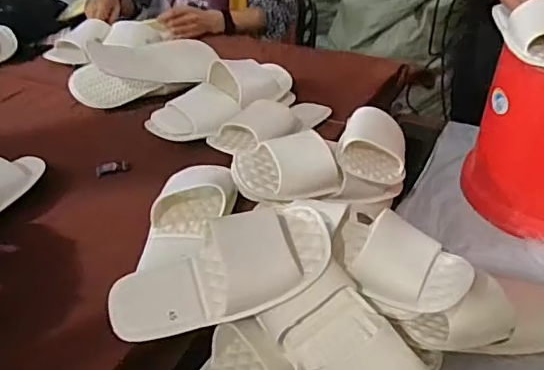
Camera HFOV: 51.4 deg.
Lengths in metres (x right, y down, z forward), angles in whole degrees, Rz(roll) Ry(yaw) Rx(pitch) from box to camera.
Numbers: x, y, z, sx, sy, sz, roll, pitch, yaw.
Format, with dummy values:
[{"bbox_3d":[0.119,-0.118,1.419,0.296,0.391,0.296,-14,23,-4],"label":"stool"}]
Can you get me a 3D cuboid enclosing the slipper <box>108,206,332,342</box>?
[{"bbox_3d":[-0.055,0.078,0.578,0.230,0.081,0.095,-22,36,-2],"label":"slipper"}]

